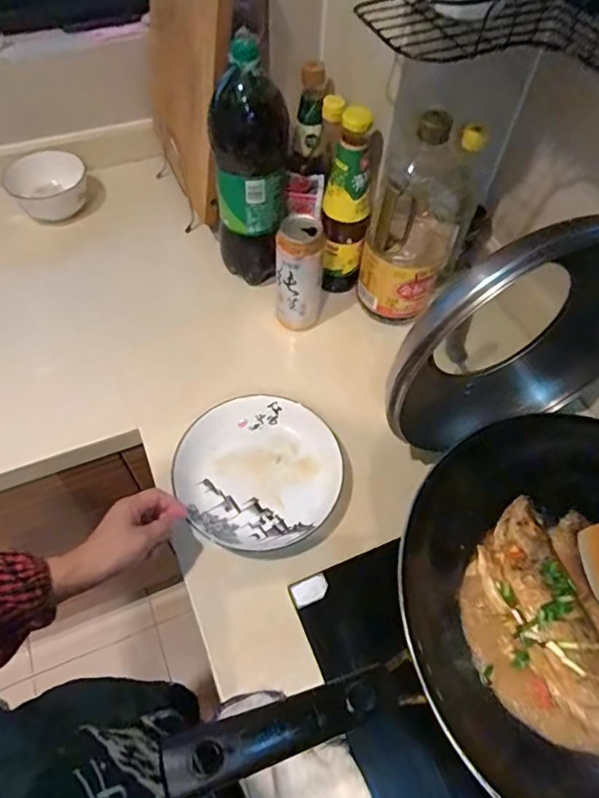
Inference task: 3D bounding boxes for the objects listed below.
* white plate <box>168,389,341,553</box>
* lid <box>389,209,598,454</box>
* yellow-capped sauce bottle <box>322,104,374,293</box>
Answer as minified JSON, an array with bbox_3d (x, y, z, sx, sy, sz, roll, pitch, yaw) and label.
[{"bbox_3d":[-0.047,0.086,0.640,0.196,0.029,0.190,2,56,-3],"label":"white plate"},{"bbox_3d":[0.238,-0.058,0.560,0.312,0.305,0.097,-26,62,-17],"label":"lid"},{"bbox_3d":[0.066,-0.256,0.736,0.062,0.288,0.056,6,58,1],"label":"yellow-capped sauce bottle"}]

